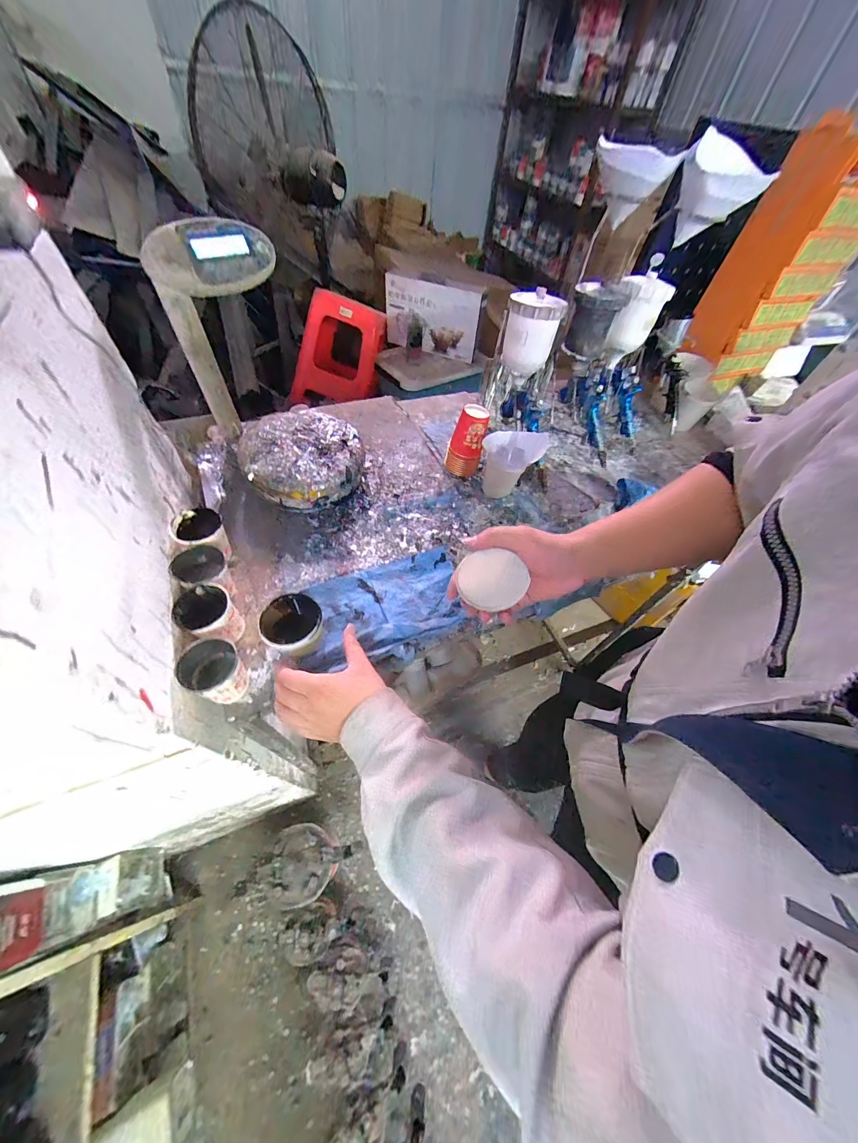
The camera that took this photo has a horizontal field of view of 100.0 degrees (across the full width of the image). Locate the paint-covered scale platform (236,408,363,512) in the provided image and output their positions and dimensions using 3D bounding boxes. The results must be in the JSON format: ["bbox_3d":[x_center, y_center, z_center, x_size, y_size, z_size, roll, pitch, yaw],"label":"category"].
[{"bbox_3d":[-0.249,-0.221,0.715,0.217,0.080,0.215,-15,57,-15],"label":"paint-covered scale platform"}]

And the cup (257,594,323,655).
[{"bbox_3d":[-0.182,0.078,0.488,0.075,0.061,0.079,2,54,-3],"label":"cup"}]

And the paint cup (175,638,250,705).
[{"bbox_3d":[-0.279,0.131,0.466,0.060,0.080,0.076,-28,61,-23],"label":"paint cup"}]

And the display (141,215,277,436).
[{"bbox_3d":[-0.332,-0.410,0.623,0.061,0.282,0.178,28,57,14],"label":"display"}]

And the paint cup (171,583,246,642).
[{"bbox_3d":[-0.306,0.063,0.502,0.067,0.067,0.064,-6,55,-10],"label":"paint cup"}]

